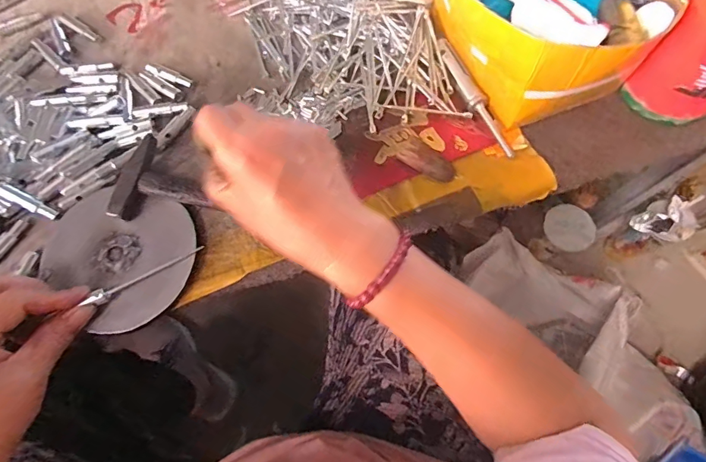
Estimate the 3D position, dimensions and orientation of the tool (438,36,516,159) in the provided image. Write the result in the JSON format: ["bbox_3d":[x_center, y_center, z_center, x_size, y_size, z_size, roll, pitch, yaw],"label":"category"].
[{"bbox_3d":[0.109,-0.123,0.384,0.018,0.011,0.131,-26,74,-6],"label":"tool"}]

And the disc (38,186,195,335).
[{"bbox_3d":[-0.193,0.015,0.353,0.126,0.009,0.110,38,78,12],"label":"disc"}]

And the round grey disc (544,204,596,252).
[{"bbox_3d":[0.392,-0.005,0.770,0.088,0.007,0.077,29,114,10],"label":"round grey disc"}]

